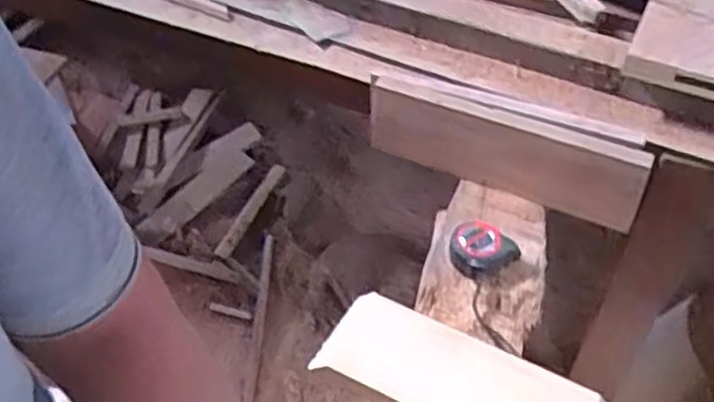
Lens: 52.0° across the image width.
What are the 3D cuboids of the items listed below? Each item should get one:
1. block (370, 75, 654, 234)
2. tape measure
[{"bbox_3d":[0.178,-0.064,0.937,0.359,0.112,0.025,21,51,20],"label":"block"},{"bbox_3d":[0.148,0.055,0.871,0.068,0.038,0.069,-27,52,-22],"label":"tape measure"}]

